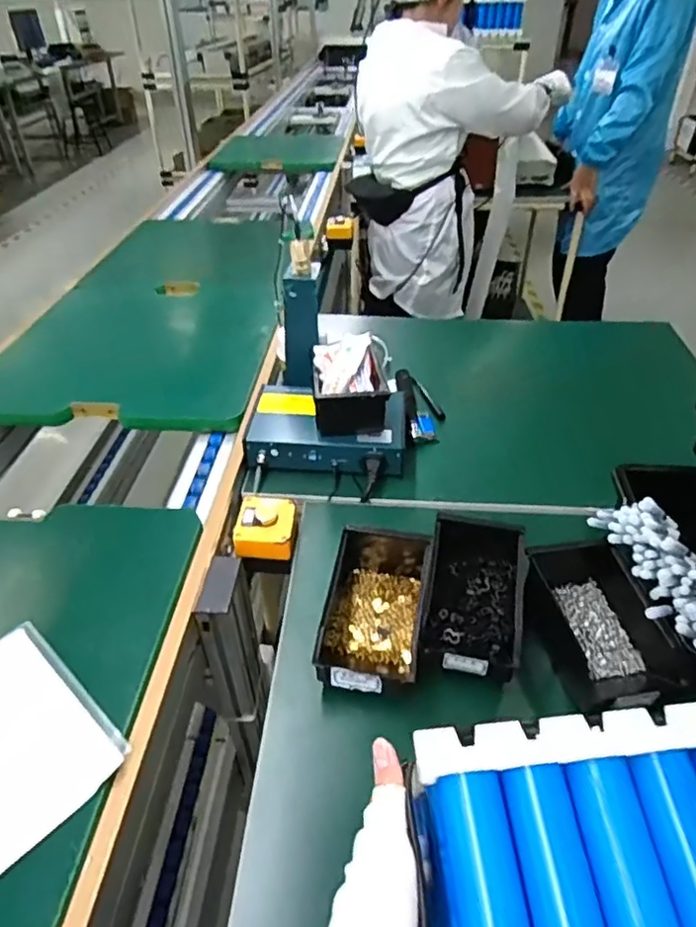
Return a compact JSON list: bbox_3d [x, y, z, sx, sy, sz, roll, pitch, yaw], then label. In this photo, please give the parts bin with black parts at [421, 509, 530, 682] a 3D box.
[{"bbox_3d":[0.140,0.142,0.667,0.102,0.061,0.180,7,40,10],"label":"parts bin with black parts"}]

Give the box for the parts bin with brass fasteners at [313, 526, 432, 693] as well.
[{"bbox_3d":[0.032,0.152,0.667,0.105,0.074,0.202,7,40,10],"label":"parts bin with brass fasteners"}]

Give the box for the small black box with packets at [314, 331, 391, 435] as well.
[{"bbox_3d":[0.002,-0.116,0.890,0.103,0.077,0.157,-3,39,-2],"label":"small black box with packets"}]

